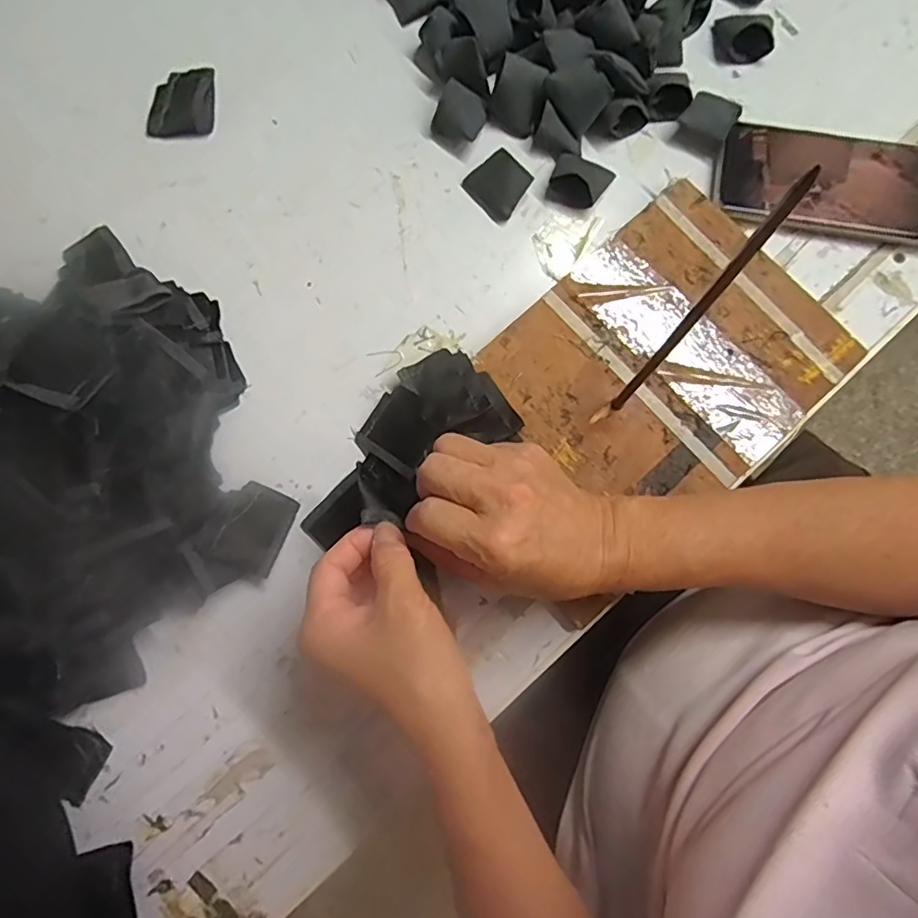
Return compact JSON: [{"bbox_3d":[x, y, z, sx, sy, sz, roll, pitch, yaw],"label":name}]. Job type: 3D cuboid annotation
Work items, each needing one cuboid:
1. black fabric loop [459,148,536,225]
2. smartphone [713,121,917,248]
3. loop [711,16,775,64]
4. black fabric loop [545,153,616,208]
[{"bbox_3d":[0.027,-0.197,0.416,0.041,0.023,0.031,41,83,7],"label":"black fabric loop"},{"bbox_3d":[0.267,-0.199,0.417,0.158,0.011,0.076,9,80,2],"label":"smartphone"},{"bbox_3d":[0.214,-0.321,0.439,0.040,0.018,0.039,-2,80,0],"label":"loop"},{"bbox_3d":[0.087,-0.200,0.416,0.040,0.018,0.037,22,81,5],"label":"black fabric loop"}]

